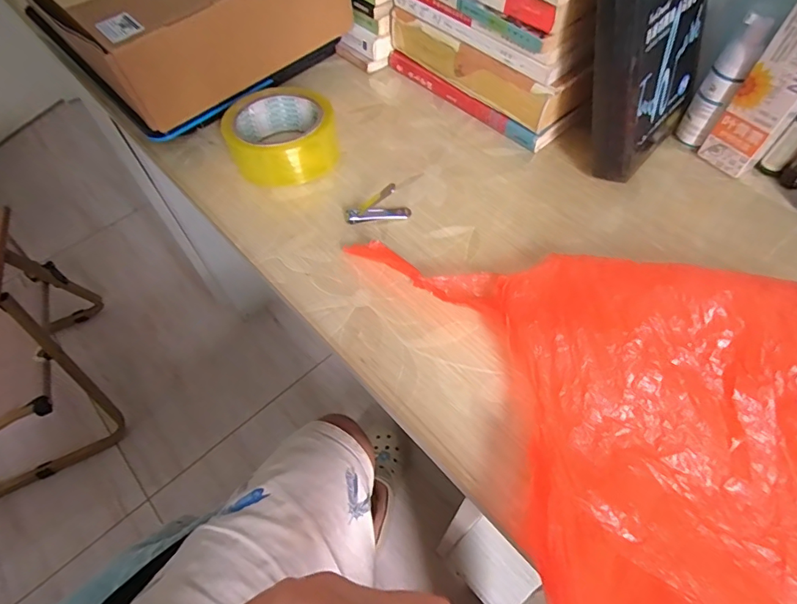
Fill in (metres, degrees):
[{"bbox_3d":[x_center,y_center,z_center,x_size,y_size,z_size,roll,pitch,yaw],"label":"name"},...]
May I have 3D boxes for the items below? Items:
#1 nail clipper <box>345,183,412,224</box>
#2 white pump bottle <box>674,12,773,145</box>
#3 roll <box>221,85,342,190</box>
[{"bbox_3d":[-0.019,-0.089,0.416,0.059,0.039,0.012,-4,58,-1],"label":"nail clipper"},{"bbox_3d":[0.290,-0.194,0.420,0.027,0.113,0.022,23,61,15],"label":"white pump bottle"},{"bbox_3d":[-0.118,-0.164,0.459,0.096,0.052,0.096,-1,58,1],"label":"roll"}]

